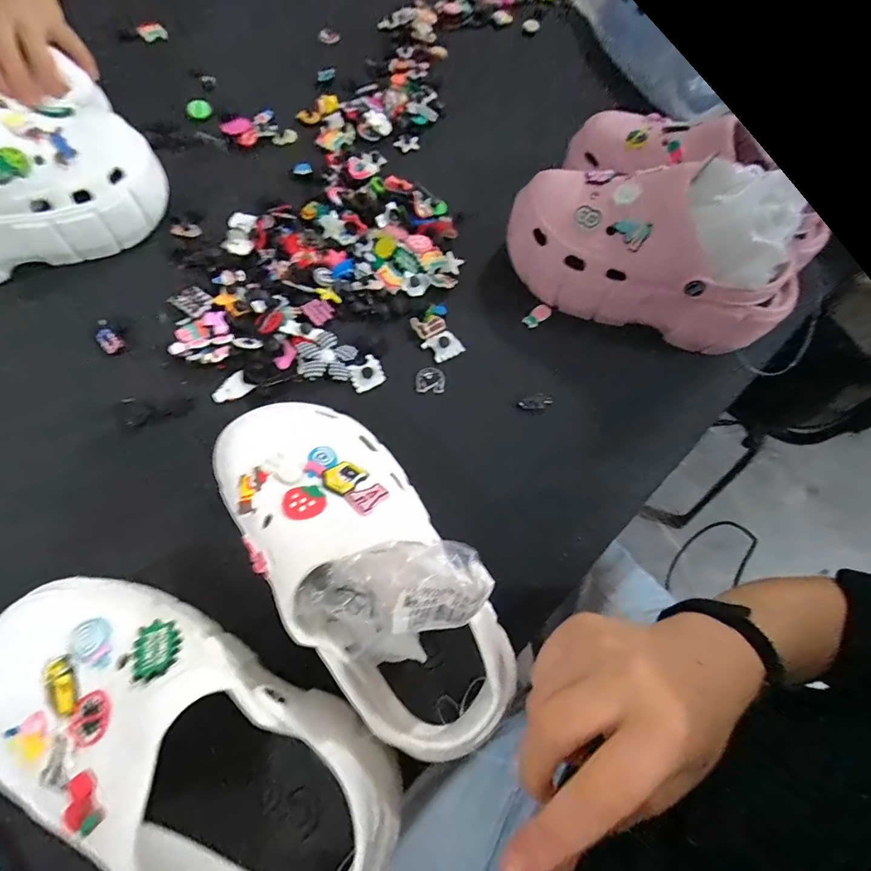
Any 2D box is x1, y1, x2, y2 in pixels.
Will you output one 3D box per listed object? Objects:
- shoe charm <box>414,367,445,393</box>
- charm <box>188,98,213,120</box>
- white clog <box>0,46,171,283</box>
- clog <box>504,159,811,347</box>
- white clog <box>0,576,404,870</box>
[{"bbox_3d":[-0.005,-0.052,0.401,0.027,0.004,0.027,-2,68,-6],"label":"shoe charm"},{"bbox_3d":[-0.277,-0.382,0.515,0.026,0.010,0.032,-21,71,-13],"label":"charm"},{"bbox_3d":[-0.375,-0.233,0.377,0.220,0.149,0.101,-20,71,-13],"label":"white clog"},{"bbox_3d":[0.198,-0.171,0.407,0.255,0.116,0.107,22,68,4],"label":"clog"},{"bbox_3d":[-0.135,0.169,0.244,0.236,0.087,0.099,23,68,5],"label":"white clog"}]

